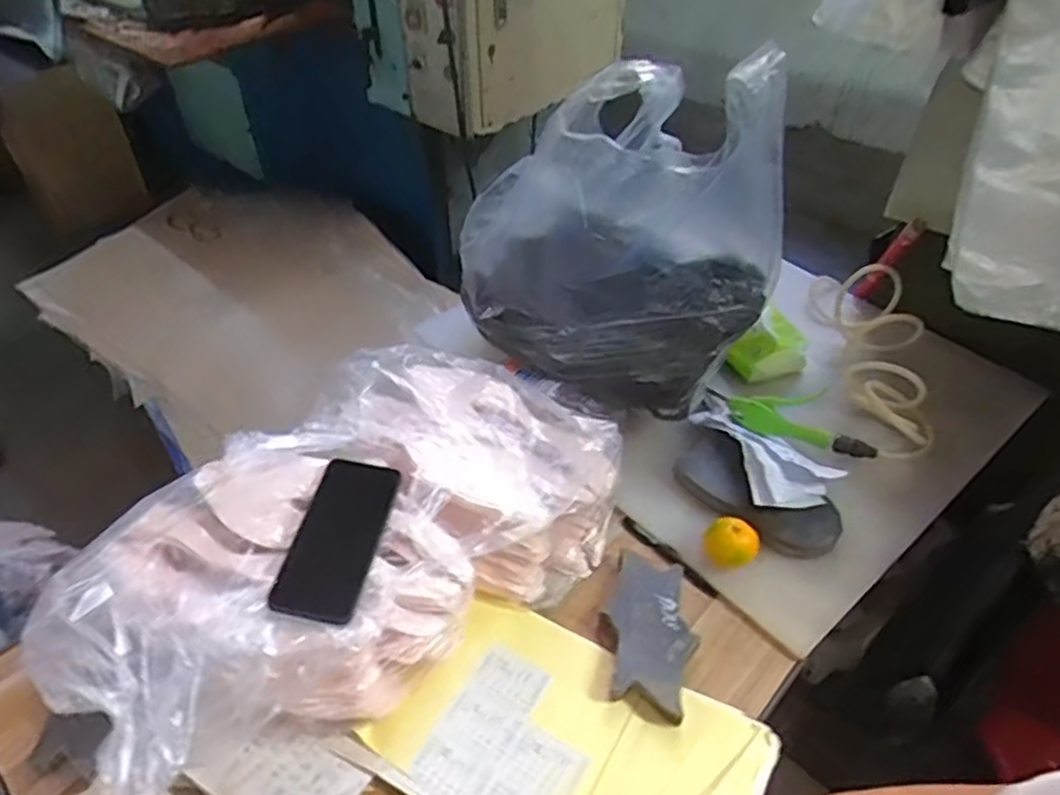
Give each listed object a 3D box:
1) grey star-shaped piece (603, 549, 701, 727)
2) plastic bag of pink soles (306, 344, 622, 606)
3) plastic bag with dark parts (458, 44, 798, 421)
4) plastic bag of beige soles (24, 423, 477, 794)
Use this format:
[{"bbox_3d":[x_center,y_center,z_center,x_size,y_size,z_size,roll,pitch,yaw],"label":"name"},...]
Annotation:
[{"bbox_3d":[0.123,0.234,0.735,0.093,0.020,0.164,14,46,14],"label":"grey star-shaped piece"},{"bbox_3d":[-0.071,0.070,0.822,0.329,0.154,0.237,32,53,29],"label":"plastic bag of pink soles"},{"bbox_3d":[0.096,-0.193,0.828,0.338,0.383,0.194,23,49,22],"label":"plastic bag with dark parts"},{"bbox_3d":[-0.243,0.188,0.677,0.339,0.166,0.272,-27,50,-25],"label":"plastic bag of beige soles"}]

